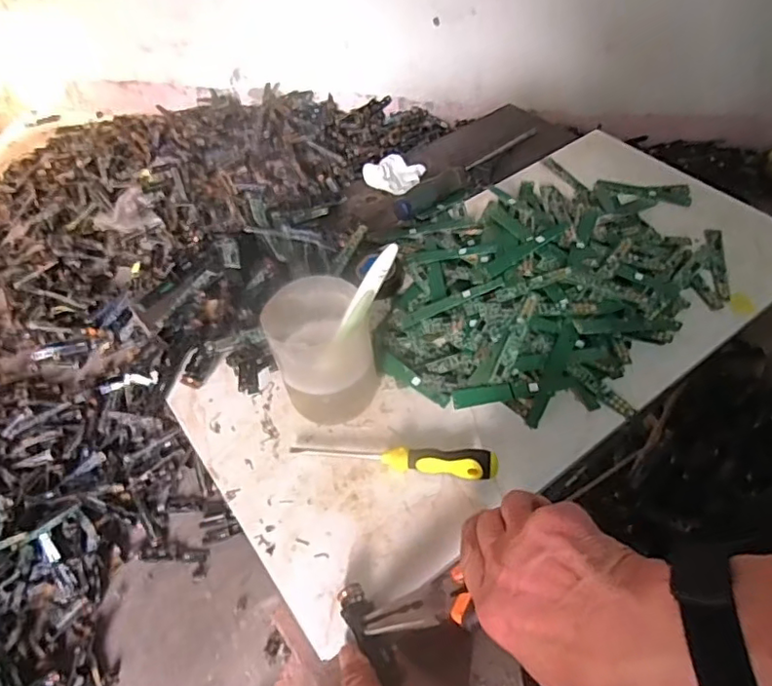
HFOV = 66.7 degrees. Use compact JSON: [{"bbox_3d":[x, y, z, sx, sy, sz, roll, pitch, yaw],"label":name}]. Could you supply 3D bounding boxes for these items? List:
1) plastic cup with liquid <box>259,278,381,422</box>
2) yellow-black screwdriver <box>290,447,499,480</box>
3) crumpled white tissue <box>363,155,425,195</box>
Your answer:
[{"bbox_3d":[-0.048,0.008,0.462,0.077,0.097,0.073,-2,49,2],"label":"plastic cup with liquid"},{"bbox_3d":[0.006,0.087,0.450,0.156,0.021,0.021,5,50,9],"label":"yellow-black screwdriver"},{"bbox_3d":[0.009,-0.203,0.701,0.061,0.022,0.052,20,53,20],"label":"crumpled white tissue"}]

